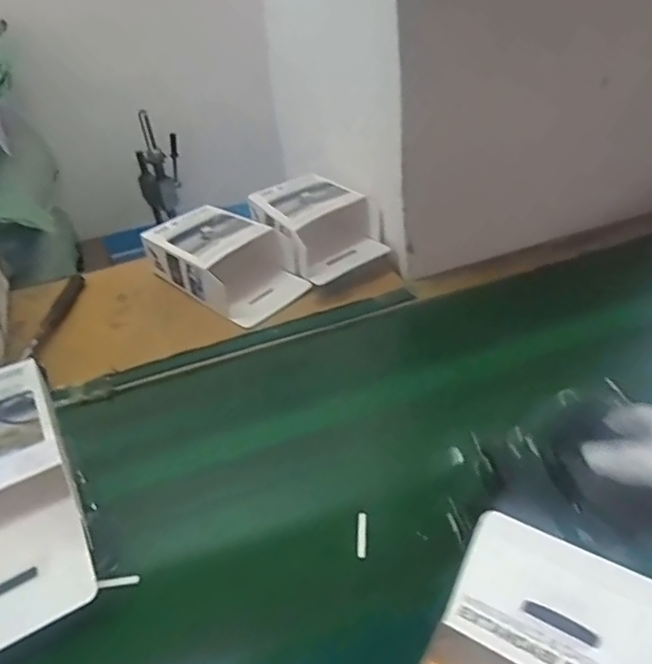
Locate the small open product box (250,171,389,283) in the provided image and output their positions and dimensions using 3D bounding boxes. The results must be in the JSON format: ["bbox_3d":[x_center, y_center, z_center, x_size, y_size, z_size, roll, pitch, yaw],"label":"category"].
[{"bbox_3d":[-0.016,-0.172,0.940,0.151,0.090,0.234,-24,39,-18],"label":"small open product box"}]

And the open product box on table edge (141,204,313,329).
[{"bbox_3d":[-0.152,-0.111,0.892,0.252,0.078,0.145,26,49,38],"label":"open product box on table edge"}]

